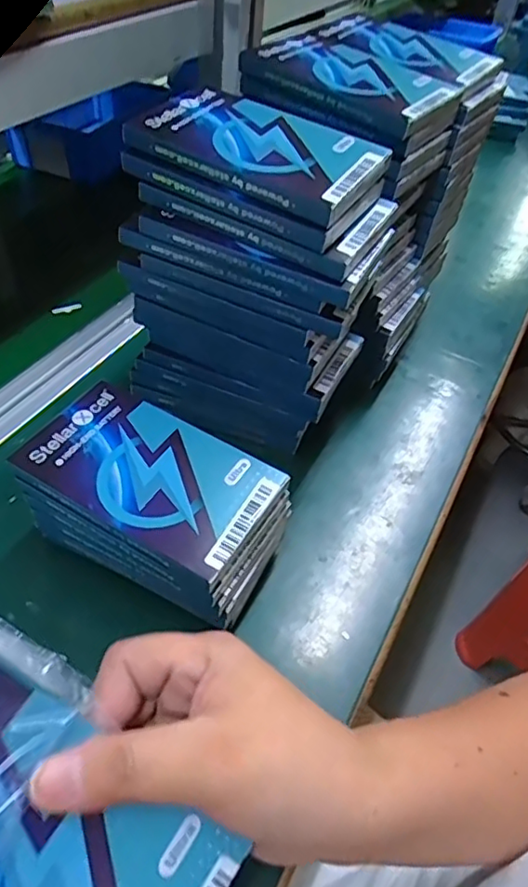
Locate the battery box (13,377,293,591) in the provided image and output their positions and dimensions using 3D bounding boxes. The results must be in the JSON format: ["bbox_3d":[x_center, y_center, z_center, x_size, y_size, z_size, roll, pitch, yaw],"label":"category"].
[{"bbox_3d":[-0.063,0.017,0.326,0.130,0.014,0.079,26,50,18],"label":"battery box"}]

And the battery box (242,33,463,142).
[{"bbox_3d":[0.060,-0.245,0.402,0.130,0.018,0.084,34,53,24],"label":"battery box"}]

